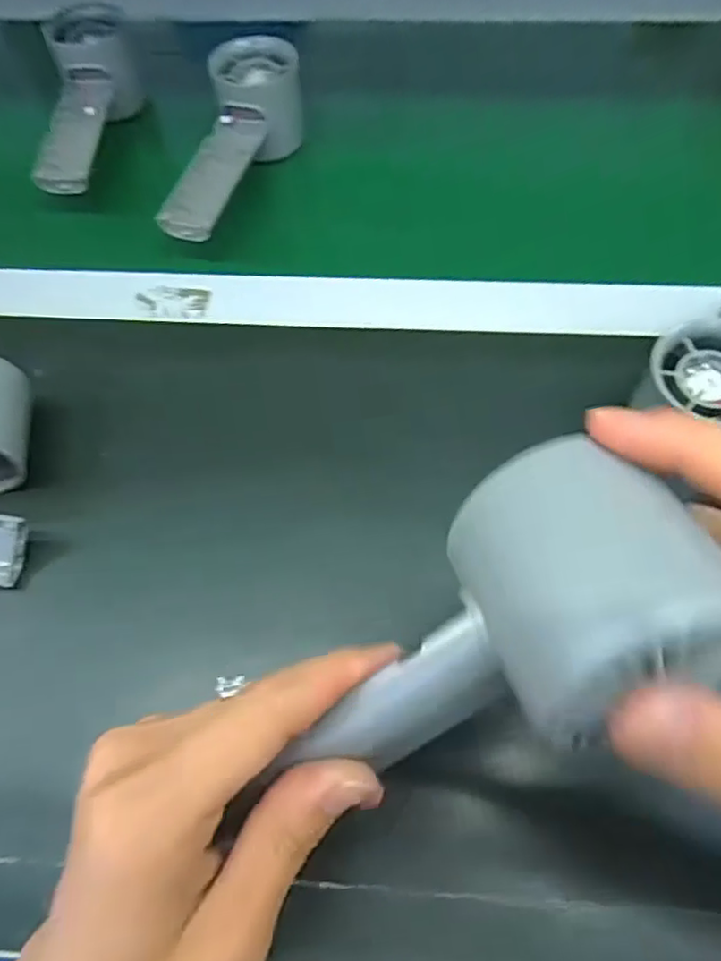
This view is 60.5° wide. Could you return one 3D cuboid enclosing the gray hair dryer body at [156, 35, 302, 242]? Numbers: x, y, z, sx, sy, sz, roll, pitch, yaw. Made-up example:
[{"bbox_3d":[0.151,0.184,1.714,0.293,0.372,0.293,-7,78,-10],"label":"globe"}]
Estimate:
[{"bbox_3d":[-0.080,-0.212,0.393,0.056,0.048,0.158,11,65,9],"label":"gray hair dryer body"}]

